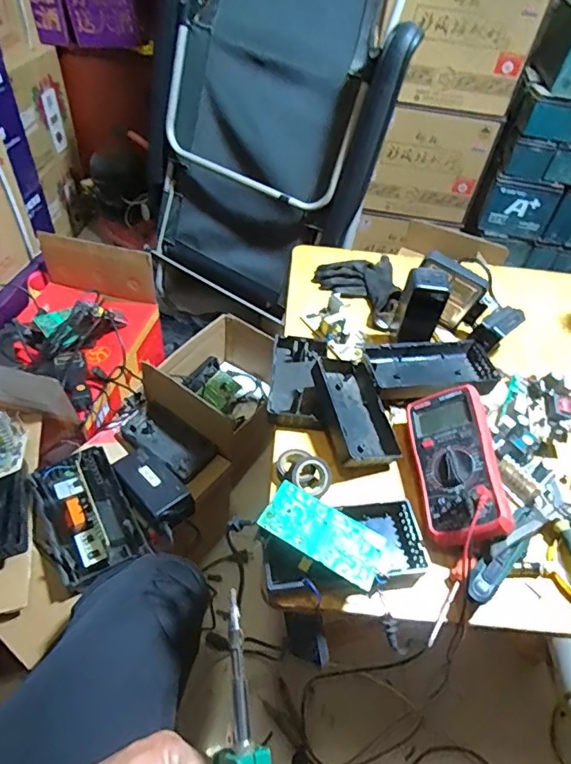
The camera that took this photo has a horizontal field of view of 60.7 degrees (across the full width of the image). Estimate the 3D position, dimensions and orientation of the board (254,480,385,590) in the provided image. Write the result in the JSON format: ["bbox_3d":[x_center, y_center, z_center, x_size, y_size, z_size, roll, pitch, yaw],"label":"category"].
[{"bbox_3d":[0.040,0.153,0.498,0.125,0.005,0.072,28,37,8],"label":"board"}]

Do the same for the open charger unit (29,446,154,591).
[{"bbox_3d":[-0.330,0.214,0.787,0.143,0.076,0.218,-24,55,-25],"label":"open charger unit"}]

